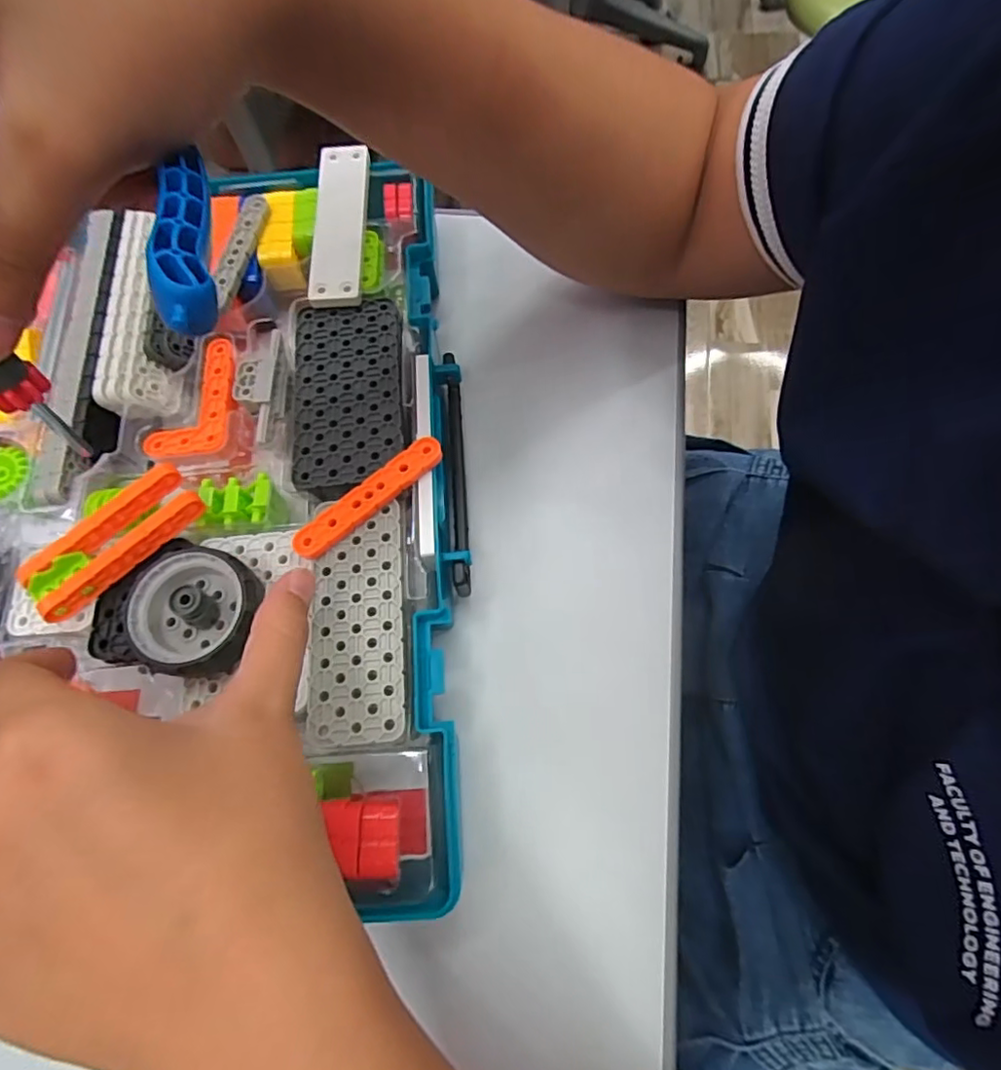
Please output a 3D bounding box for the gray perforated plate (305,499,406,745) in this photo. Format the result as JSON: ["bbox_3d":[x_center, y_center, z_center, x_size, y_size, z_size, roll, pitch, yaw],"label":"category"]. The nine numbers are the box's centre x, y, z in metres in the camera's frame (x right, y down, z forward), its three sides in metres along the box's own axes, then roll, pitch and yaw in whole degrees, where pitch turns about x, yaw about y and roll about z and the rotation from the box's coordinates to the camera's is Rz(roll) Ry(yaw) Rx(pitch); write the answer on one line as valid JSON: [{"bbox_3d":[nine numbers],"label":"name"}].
[{"bbox_3d":[-0.058,0.033,0.234,0.037,0.007,0.095,-4,70,0],"label":"gray perforated plate"}]

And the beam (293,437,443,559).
[{"bbox_3d":[-0.056,-0.016,0.250,0.073,0.009,0.014,-40,74,-12],"label":"beam"}]

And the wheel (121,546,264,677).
[{"bbox_3d":[-0.118,0.030,0.227,0.048,0.025,0.048,0,70,1],"label":"wheel"}]

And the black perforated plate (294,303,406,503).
[{"bbox_3d":[-0.072,-0.068,0.272,0.050,0.004,0.101,-5,70,-1],"label":"black perforated plate"}]

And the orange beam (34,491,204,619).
[{"bbox_3d":[-0.155,0.008,0.242,0.072,0.016,0.008,-42,75,-13],"label":"orange beam"}]

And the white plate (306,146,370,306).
[{"bbox_3d":[-0.082,-0.156,0.294,0.029,0.008,0.086,2,81,8],"label":"white plate"}]

